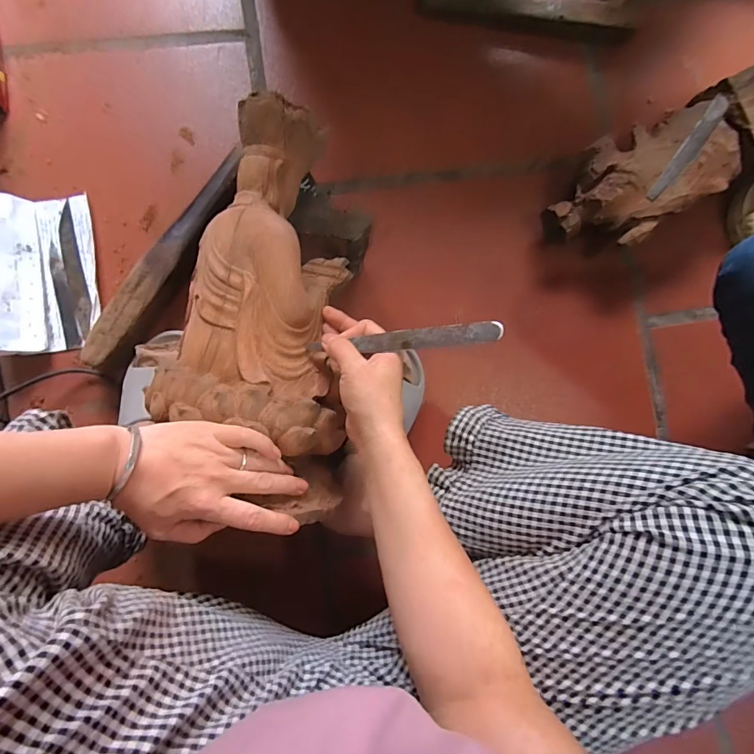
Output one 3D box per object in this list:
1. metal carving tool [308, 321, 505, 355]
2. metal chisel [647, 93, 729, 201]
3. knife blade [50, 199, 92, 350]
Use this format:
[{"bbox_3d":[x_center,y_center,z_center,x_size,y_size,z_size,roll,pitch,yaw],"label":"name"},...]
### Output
[{"bbox_3d":[0.020,-0.032,0.379,0.177,0.007,0.019,-4,79,18],"label":"metal carving tool"},{"bbox_3d":[0.420,-0.306,0.561,0.024,0.014,0.177,36,84,-1],"label":"metal chisel"},{"bbox_3d":[-0.430,-0.140,0.586,0.048,0.007,0.195,-15,86,2],"label":"knife blade"}]

